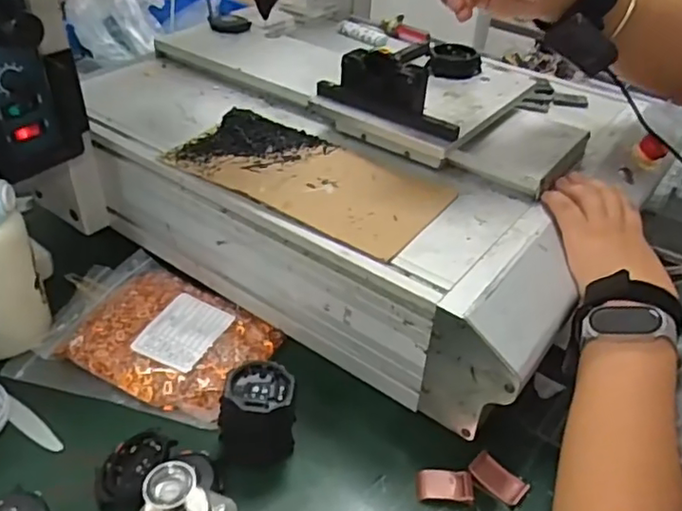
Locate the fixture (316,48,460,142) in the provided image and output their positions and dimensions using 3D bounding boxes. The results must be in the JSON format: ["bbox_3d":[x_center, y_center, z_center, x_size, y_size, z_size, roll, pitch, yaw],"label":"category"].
[{"bbox_3d":[0.048,-0.153,0.552,0.144,0.047,0.035,27,43,26],"label":"fixture"}]

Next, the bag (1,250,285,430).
[{"bbox_3d":[-0.172,0.067,0.568,0.219,0.031,0.160,13,39,11],"label":"bag"}]

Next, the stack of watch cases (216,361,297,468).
[{"bbox_3d":[-0.065,0.126,0.467,0.061,0.067,0.060,-3,39,-10],"label":"stack of watch cases"}]

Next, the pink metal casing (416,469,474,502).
[{"bbox_3d":[0.080,0.177,0.468,0.042,0.008,0.023,4,38,0],"label":"pink metal casing"}]

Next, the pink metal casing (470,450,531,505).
[{"bbox_3d":[0.122,0.175,0.474,0.044,0.005,0.026,33,46,32],"label":"pink metal casing"}]

